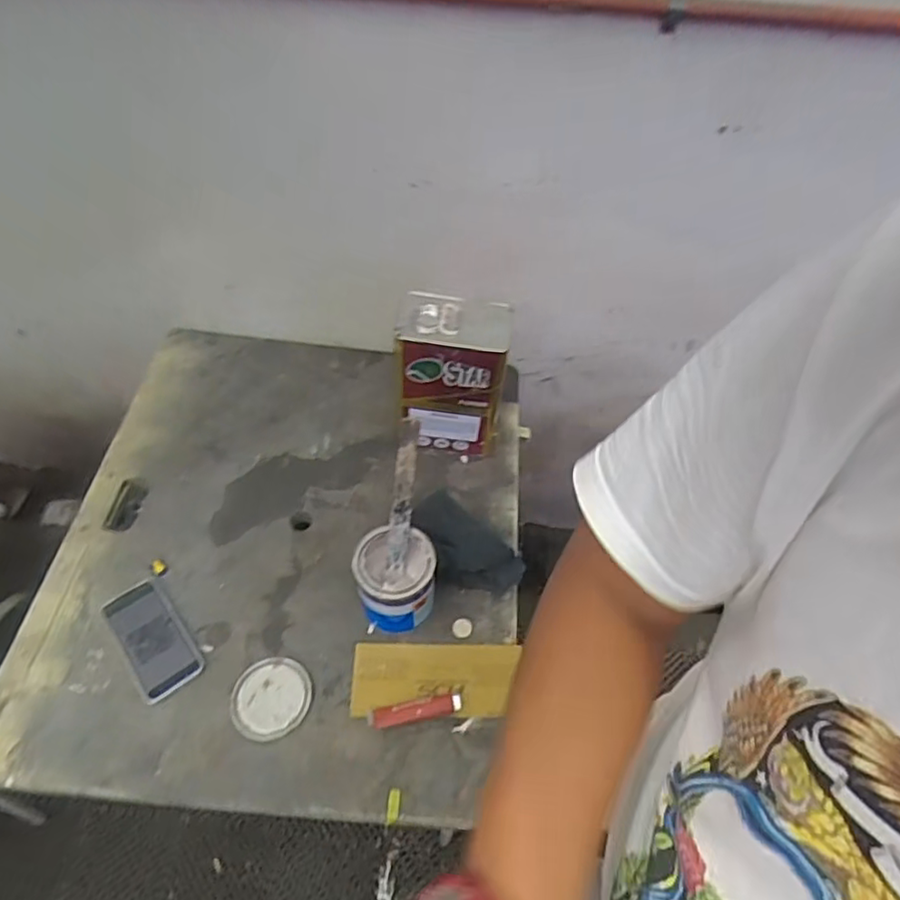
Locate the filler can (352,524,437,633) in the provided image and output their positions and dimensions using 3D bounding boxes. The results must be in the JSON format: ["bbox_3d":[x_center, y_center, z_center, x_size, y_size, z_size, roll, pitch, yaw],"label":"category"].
[{"bbox_3d":[-0.073,0.181,0.845,0.103,0.118,0.098,1,53,-2],"label":"filler can"}]

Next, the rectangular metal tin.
[{"bbox_3d":[0.002,-0.111,0.986,0.158,0.253,0.103,6,53,2],"label":"rectangular metal tin"}]

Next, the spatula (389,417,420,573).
[{"bbox_3d":[-0.061,0.060,0.798,0.026,0.217,0.012,10,24,5],"label":"spatula"}]

